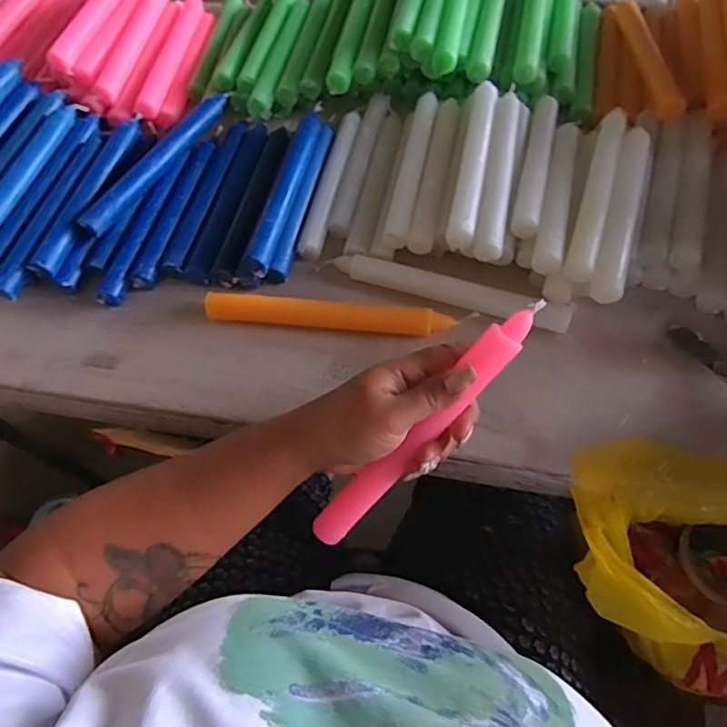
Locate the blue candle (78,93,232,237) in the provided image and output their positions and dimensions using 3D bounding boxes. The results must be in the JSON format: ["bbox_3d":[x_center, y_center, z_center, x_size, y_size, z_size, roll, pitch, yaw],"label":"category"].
[{"bbox_3d":[-0.199,-0.201,0.525,0.021,0.024,0.209,25,65,16],"label":"blue candle"}]

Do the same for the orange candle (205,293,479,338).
[{"bbox_3d":[-0.023,-0.041,0.445,0.215,0.020,0.019,6,62,7],"label":"orange candle"}]

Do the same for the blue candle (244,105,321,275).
[{"bbox_3d":[-0.070,-0.171,0.503,0.020,0.021,0.212,9,62,8],"label":"blue candle"}]

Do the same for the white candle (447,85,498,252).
[{"bbox_3d":[0.100,-0.186,0.481,0.021,0.024,0.204,10,62,9],"label":"white candle"}]

